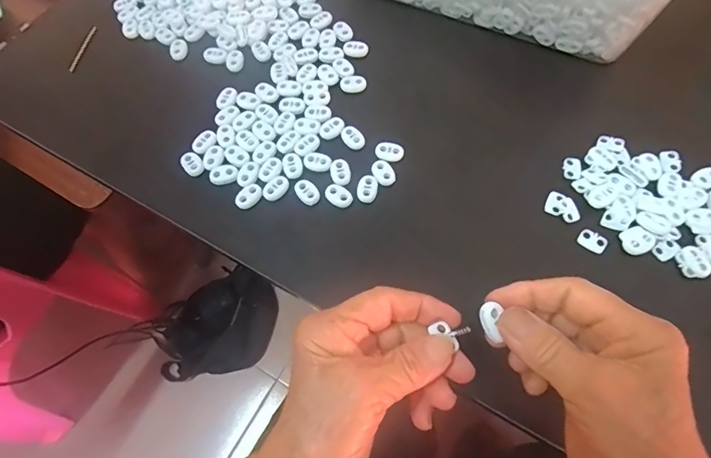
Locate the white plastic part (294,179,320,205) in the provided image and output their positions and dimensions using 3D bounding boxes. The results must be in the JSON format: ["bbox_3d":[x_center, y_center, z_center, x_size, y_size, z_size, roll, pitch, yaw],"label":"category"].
[{"bbox_3d":[-0.037,-0.029,0.328,0.016,0.004,0.022,-41,71,-15],"label":"white plastic part"}]

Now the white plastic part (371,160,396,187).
[{"bbox_3d":[0.022,-0.044,0.333,0.016,0.004,0.021,-24,68,-9],"label":"white plastic part"}]

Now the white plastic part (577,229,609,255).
[{"bbox_3d":[0.170,0.009,0.306,0.020,0.004,0.013,29,70,13],"label":"white plastic part"}]

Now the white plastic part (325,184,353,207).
[{"bbox_3d":[-0.013,-0.025,0.328,0.021,0.004,0.016,37,72,16],"label":"white plastic part"}]

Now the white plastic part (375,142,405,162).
[{"bbox_3d":[0.027,-0.062,0.340,0.022,0.004,0.016,5,66,4],"label":"white plastic part"}]

